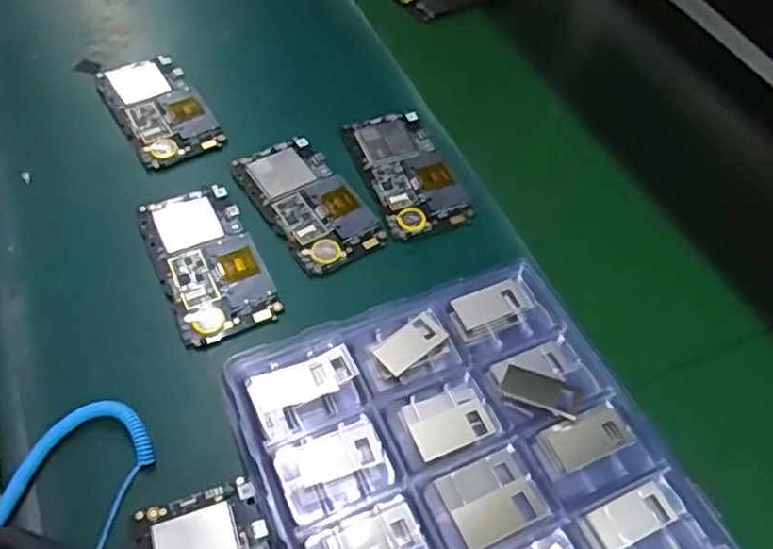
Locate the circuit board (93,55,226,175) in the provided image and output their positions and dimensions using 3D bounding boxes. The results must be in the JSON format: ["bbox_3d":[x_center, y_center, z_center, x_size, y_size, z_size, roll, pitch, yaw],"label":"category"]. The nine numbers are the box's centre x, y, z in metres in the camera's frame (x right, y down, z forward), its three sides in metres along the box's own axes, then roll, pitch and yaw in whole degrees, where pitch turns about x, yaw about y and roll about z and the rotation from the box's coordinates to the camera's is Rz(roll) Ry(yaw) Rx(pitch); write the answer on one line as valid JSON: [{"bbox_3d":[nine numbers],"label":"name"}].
[{"bbox_3d":[-0.188,-0.139,0.543,0.069,0.014,0.128,-25,60,-23],"label":"circuit board"}]

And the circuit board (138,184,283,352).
[{"bbox_3d":[-0.124,-0.011,0.454,0.066,0.004,0.126,-20,58,-20],"label":"circuit board"}]

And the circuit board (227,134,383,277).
[{"bbox_3d":[-0.059,-0.055,0.488,0.066,0.007,0.124,-29,61,-25],"label":"circuit board"}]

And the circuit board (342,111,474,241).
[{"bbox_3d":[0.015,-0.080,0.511,0.065,0.005,0.124,-15,57,-17],"label":"circuit board"}]

